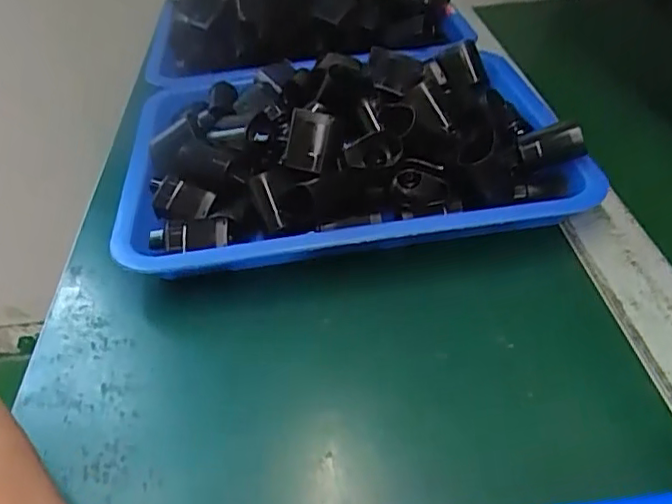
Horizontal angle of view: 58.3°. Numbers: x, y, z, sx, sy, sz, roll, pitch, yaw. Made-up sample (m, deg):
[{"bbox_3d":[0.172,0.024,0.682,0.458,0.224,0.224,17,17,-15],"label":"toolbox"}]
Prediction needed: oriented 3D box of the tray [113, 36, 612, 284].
[{"bbox_3d":[0.001,-0.090,0.470,0.315,0.077,0.268,-9,40,-3],"label":"tray"}]

